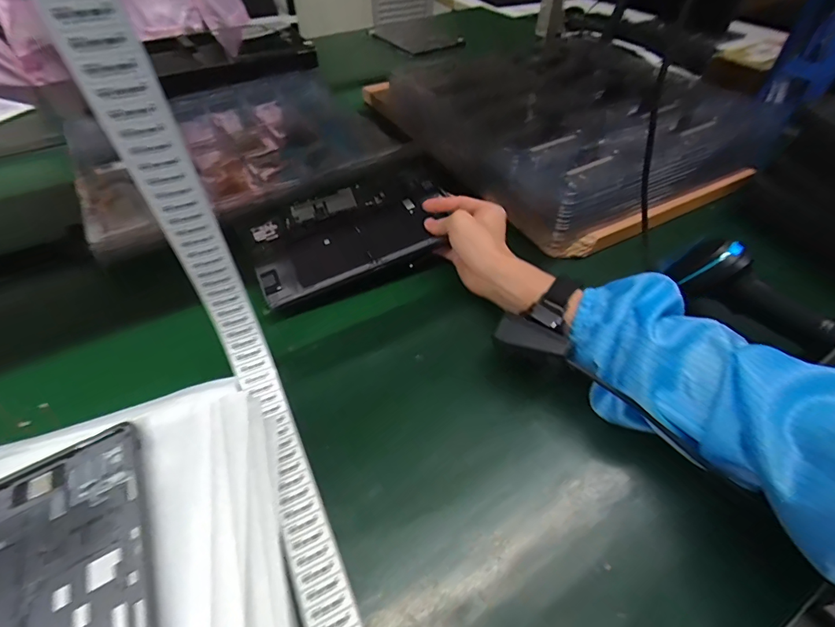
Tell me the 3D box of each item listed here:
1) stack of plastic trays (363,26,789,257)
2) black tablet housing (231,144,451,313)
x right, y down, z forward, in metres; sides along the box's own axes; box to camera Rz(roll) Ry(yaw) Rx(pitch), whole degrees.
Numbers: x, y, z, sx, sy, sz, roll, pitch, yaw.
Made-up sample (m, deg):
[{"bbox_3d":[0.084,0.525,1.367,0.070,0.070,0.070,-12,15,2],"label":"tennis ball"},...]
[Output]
[{"bbox_3d":[0.213,-0.327,0.702,0.405,0.104,0.526,-21,50,-19],"label":"stack of plastic trays"},{"bbox_3d":[-0.083,-0.117,0.536,0.262,0.011,0.195,-26,55,-13],"label":"black tablet housing"}]

